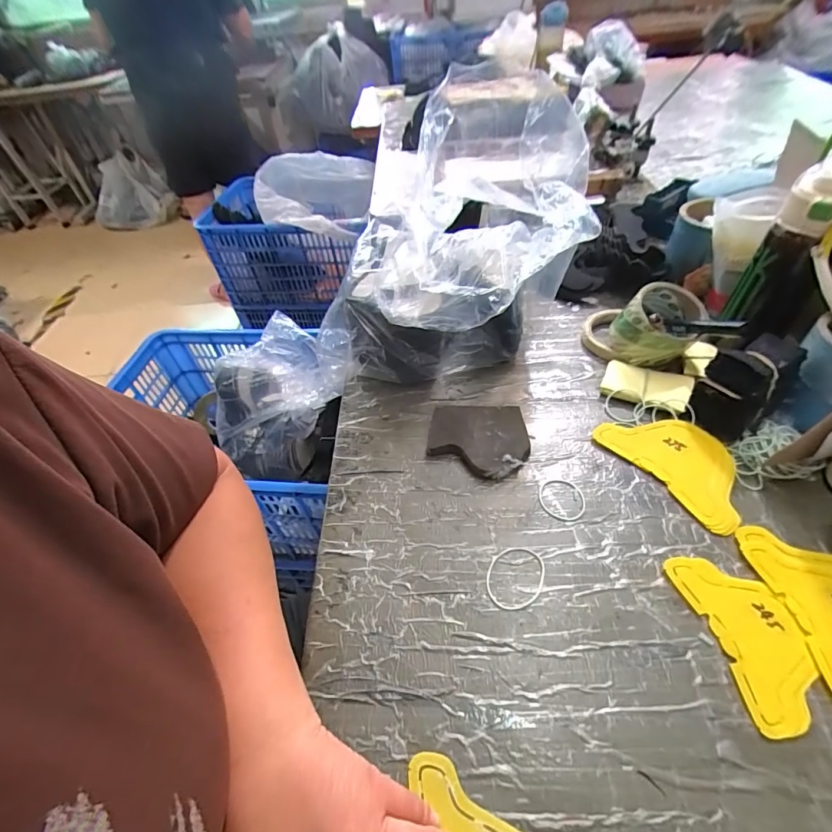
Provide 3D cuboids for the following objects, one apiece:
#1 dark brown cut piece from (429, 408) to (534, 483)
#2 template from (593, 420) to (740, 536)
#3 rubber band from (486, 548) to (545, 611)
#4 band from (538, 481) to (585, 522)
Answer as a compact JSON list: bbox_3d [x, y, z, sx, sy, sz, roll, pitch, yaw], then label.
[{"bbox_3d":[0.068,0.028,0.478,0.105,0.021,0.089,-1,47,6],"label":"dark brown cut piece"},{"bbox_3d":[0.278,0.044,0.454,0.092,0.004,0.150,-32,54,-16],"label":"template"},{"bbox_3d":[0.088,0.143,0.384,0.047,0.004,0.059,13,50,18],"label":"rubber band"},{"bbox_3d":[0.147,0.084,0.434,0.045,0.004,0.046,-3,47,4],"label":"band"}]

